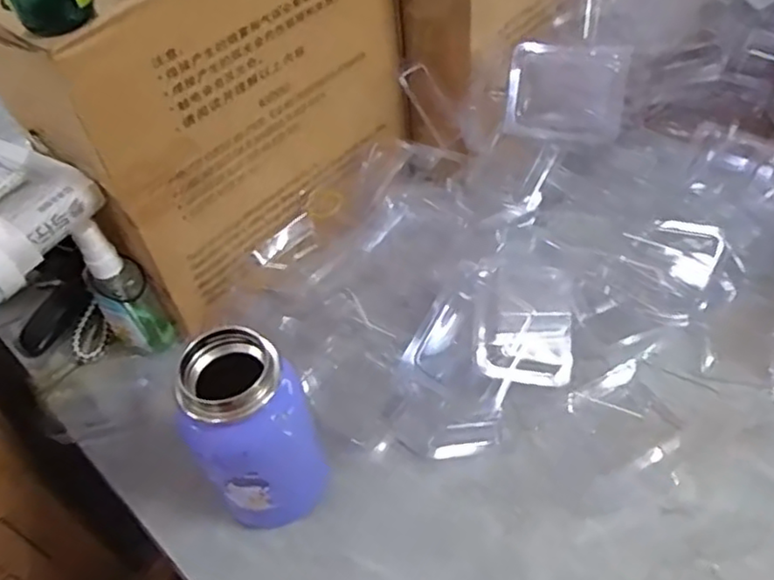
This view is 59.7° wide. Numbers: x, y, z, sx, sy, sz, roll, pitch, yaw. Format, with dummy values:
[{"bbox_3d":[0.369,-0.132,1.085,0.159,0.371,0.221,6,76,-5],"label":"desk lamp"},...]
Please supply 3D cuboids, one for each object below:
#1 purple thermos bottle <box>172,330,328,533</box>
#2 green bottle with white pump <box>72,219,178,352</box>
[{"bbox_3d":[-0.079,0.089,0.412,0.070,0.134,0.065,-19,51,-12],"label":"purple thermos bottle"},{"bbox_3d":[-0.197,0.001,0.509,0.039,0.137,0.031,-32,55,-20],"label":"green bottle with white pump"}]

